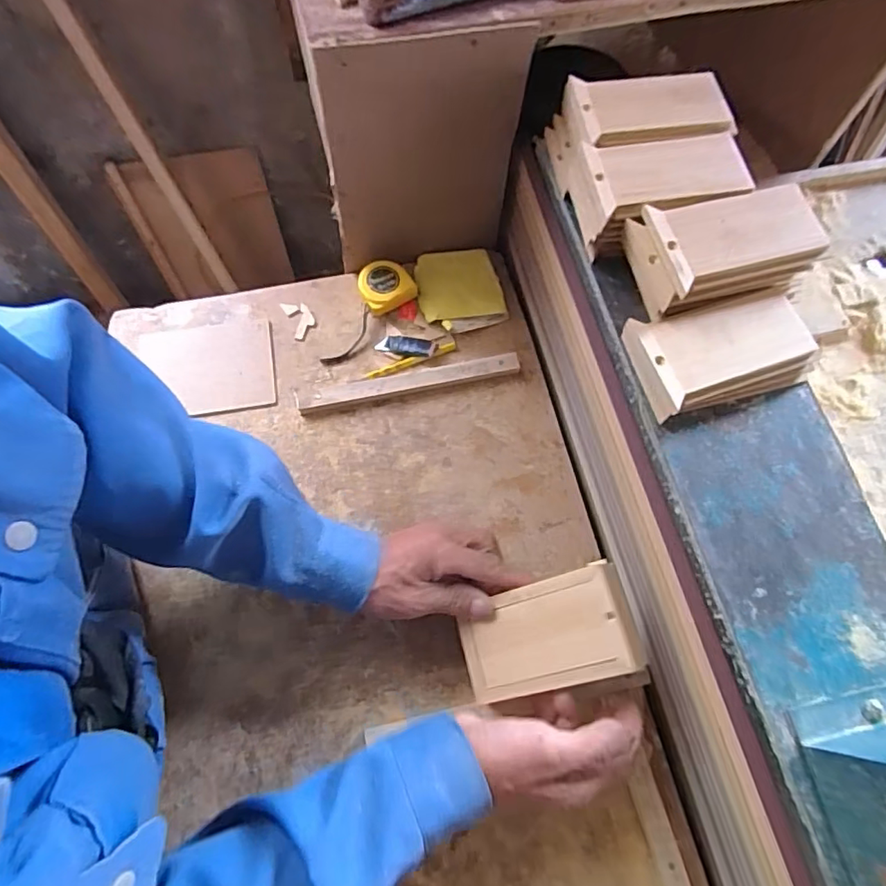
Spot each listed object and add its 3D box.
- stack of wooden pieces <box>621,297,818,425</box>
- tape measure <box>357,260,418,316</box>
[{"bbox_3d":[0.201,-0.066,0.402,0.120,0.025,0.068,-15,70,-6],"label":"stack of wooden pieces"},{"bbox_3d":[-0.062,-0.170,0.614,0.057,0.031,0.049,-32,73,-13],"label":"tape measure"}]

